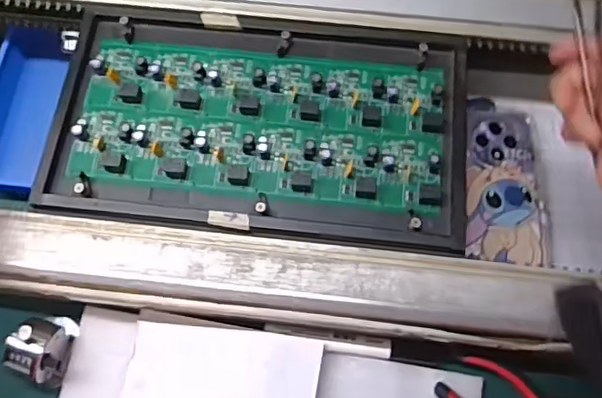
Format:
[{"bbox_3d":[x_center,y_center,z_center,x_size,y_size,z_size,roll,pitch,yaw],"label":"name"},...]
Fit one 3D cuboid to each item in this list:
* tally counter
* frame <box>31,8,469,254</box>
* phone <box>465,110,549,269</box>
[{"bbox_3d":[-0.193,0.110,0.417,0.031,0.042,0.049,5,70,1],"label":"tally counter"},{"bbox_3d":[-0.031,-0.065,0.459,0.323,0.017,0.186,7,70,2],"label":"frame"},{"bbox_3d":[0.182,-0.014,0.510,0.070,0.012,0.146,5,70,1],"label":"phone"}]

